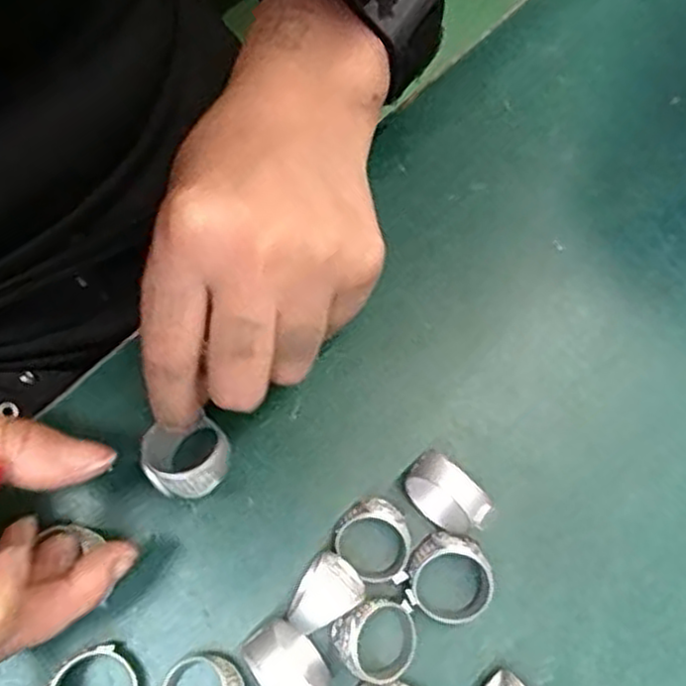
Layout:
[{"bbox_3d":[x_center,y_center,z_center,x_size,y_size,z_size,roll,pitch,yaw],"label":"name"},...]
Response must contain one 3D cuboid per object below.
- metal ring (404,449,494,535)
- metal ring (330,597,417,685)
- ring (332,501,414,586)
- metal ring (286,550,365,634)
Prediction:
[{"bbox_3d":[0.032,0.049,0.236,0.014,0.027,0.026,-43,79,-13],"label":"metal ring"},{"bbox_3d":[0.010,0.092,0.226,0.025,0.016,0.025,1,73,-2],"label":"metal ring"},{"bbox_3d":[0.011,0.064,0.235,0.027,0.018,0.022,44,76,11],"label":"ring"},{"bbox_3d":[-0.007,0.078,0.229,0.024,0.019,0.018,-37,78,-12],"label":"metal ring"}]

